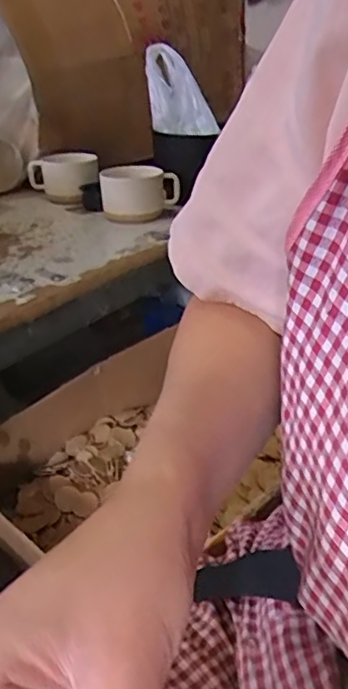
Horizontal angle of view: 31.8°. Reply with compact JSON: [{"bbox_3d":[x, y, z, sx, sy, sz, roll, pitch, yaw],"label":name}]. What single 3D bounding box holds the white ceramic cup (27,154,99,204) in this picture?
[{"bbox_3d":[-0.178,-0.270,0.987,0.109,0.067,0.078,-5,28,-9],"label":"white ceramic cup"}]

